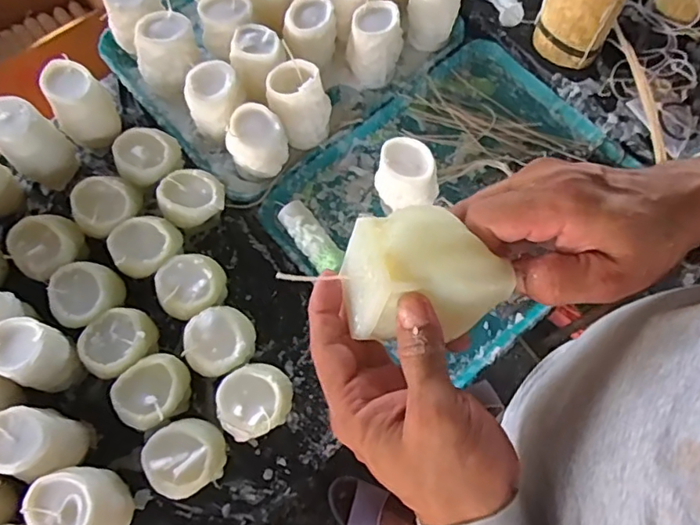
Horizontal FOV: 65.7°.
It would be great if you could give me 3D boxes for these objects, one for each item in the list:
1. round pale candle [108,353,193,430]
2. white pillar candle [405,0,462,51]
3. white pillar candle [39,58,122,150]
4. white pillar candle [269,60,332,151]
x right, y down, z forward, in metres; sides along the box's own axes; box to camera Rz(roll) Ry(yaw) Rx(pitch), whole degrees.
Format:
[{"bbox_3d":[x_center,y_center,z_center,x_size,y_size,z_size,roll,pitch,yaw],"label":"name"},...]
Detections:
[{"bbox_3d":[-0.211,0.141,0.591,0.066,0.065,0.077,20,70,5],"label":"round pale candle"},{"bbox_3d":[0.117,-0.357,0.761,0.070,0.099,0.065,14,69,3],"label":"white pillar candle"},{"bbox_3d":[-0.333,-0.190,0.678,0.064,0.104,0.065,1,69,-2],"label":"white pillar candle"},{"bbox_3d":[-0.064,-0.202,0.693,0.077,0.095,0.066,-2,69,-4],"label":"white pillar candle"}]

